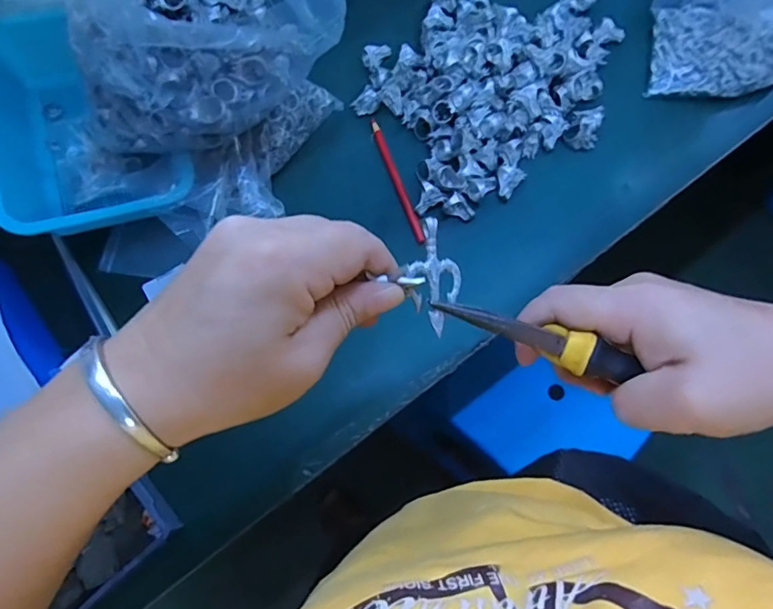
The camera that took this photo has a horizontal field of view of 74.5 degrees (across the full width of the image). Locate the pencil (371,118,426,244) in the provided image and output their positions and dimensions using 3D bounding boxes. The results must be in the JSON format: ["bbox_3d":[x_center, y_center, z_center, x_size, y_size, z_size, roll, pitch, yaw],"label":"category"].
[{"bbox_3d":[0.012,-0.147,0.595,0.011,0.008,0.169,-20,76,-3],"label":"pencil"}]

